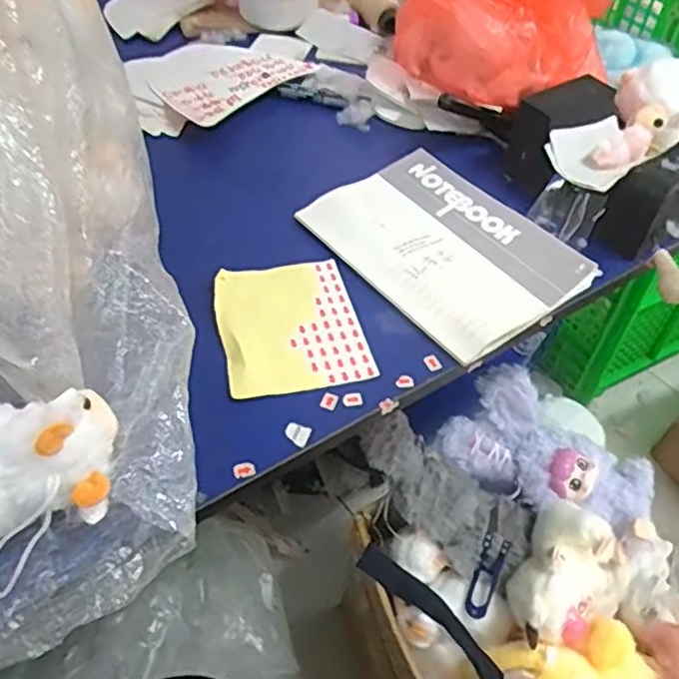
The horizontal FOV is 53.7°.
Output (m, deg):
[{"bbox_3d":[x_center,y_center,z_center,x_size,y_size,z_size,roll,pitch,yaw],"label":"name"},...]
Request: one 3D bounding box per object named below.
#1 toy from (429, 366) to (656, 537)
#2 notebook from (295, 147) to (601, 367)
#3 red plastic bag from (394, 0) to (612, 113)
[{"bbox_3d":[0.230,0.123,0.710,0.210,0.069,0.117,30,53,21],"label":"toy"},{"bbox_3d":[0.081,-0.076,0.540,0.150,0.021,0.201,-32,58,-28],"label":"notebook"},{"bbox_3d":[0.160,-0.310,0.674,0.194,0.101,0.136,33,54,22],"label":"red plastic bag"}]

